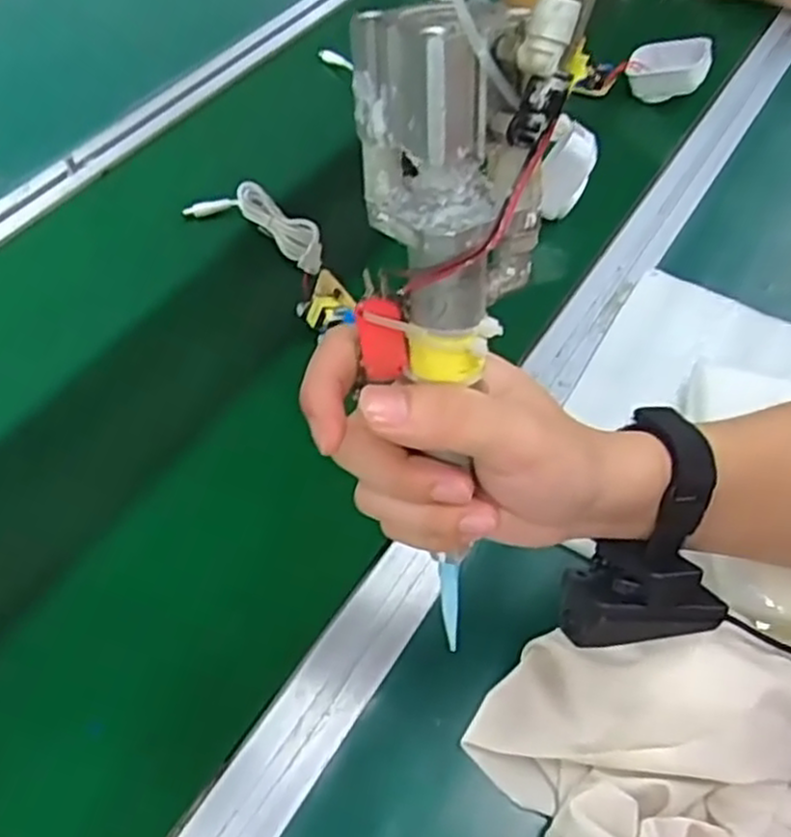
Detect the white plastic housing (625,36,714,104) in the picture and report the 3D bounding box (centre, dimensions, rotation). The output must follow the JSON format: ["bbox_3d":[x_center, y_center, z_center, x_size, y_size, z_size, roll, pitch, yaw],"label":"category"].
[{"bbox_3d":[0.253,-0.324,0.721,0.071,0.056,0.017,10,46,10],"label":"white plastic housing"}]

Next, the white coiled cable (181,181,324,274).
[{"bbox_3d":[-0.099,-0.148,0.605,0.045,0.036,0.150,-35,55,-30],"label":"white coiled cable"}]

